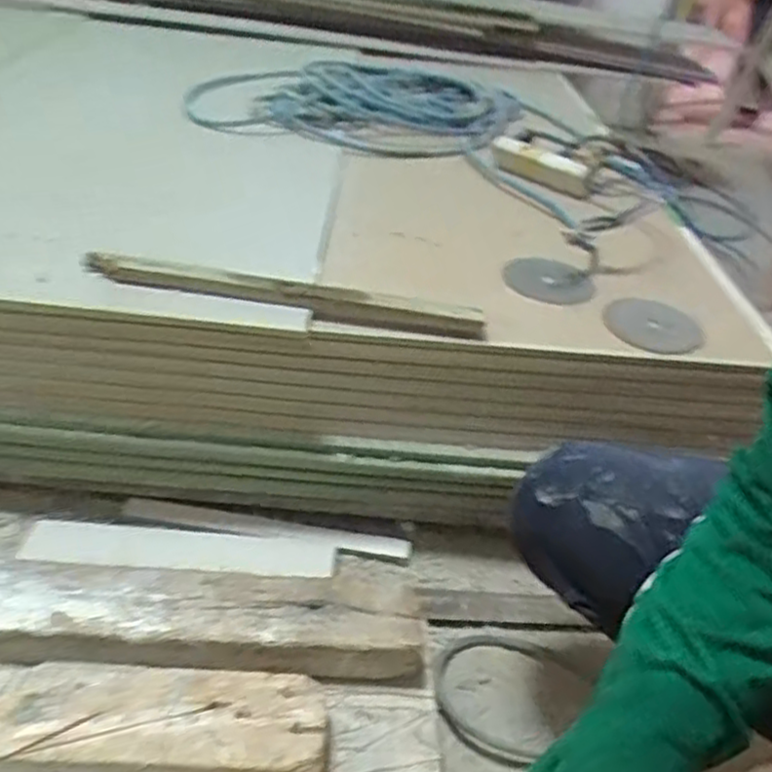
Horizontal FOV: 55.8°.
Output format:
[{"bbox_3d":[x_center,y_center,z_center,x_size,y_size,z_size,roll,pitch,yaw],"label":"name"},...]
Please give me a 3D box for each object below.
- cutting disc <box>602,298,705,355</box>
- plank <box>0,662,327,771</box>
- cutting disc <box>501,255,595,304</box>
[{"bbox_3d":[0.254,-0.058,0.698,0.085,0.006,0.091,-1,38,1],"label":"cutting disc"},{"bbox_3d":[-0.206,0.255,0.543,0.315,0.051,0.083,5,36,-4],"label":"plank"},{"bbox_3d":[0.169,-0.110,0.762,0.094,0.008,0.077,0,47,-15],"label":"cutting disc"}]

